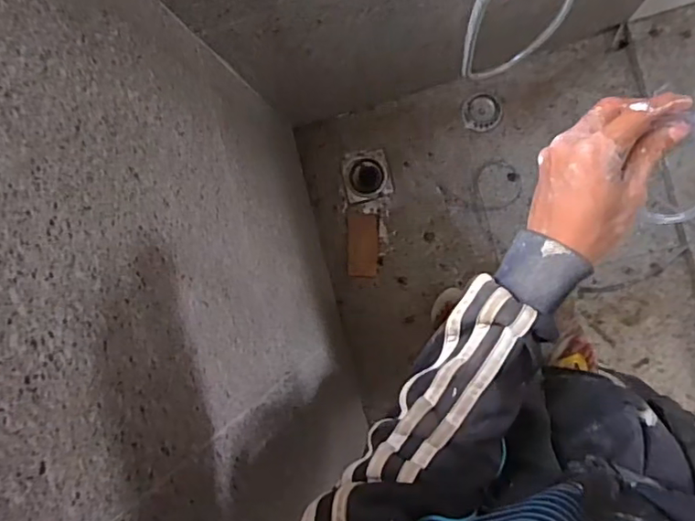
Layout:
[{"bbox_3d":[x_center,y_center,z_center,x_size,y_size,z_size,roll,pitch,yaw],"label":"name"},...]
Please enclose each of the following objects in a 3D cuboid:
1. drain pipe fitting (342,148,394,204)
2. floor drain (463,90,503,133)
[{"bbox_3d":[0.049,-0.212,1.381,0.113,0.016,0.120,-11,85,6],"label":"drain pipe fitting"},{"bbox_3d":[0.324,-0.358,1.325,0.093,0.014,0.087,22,89,7],"label":"floor drain"}]

